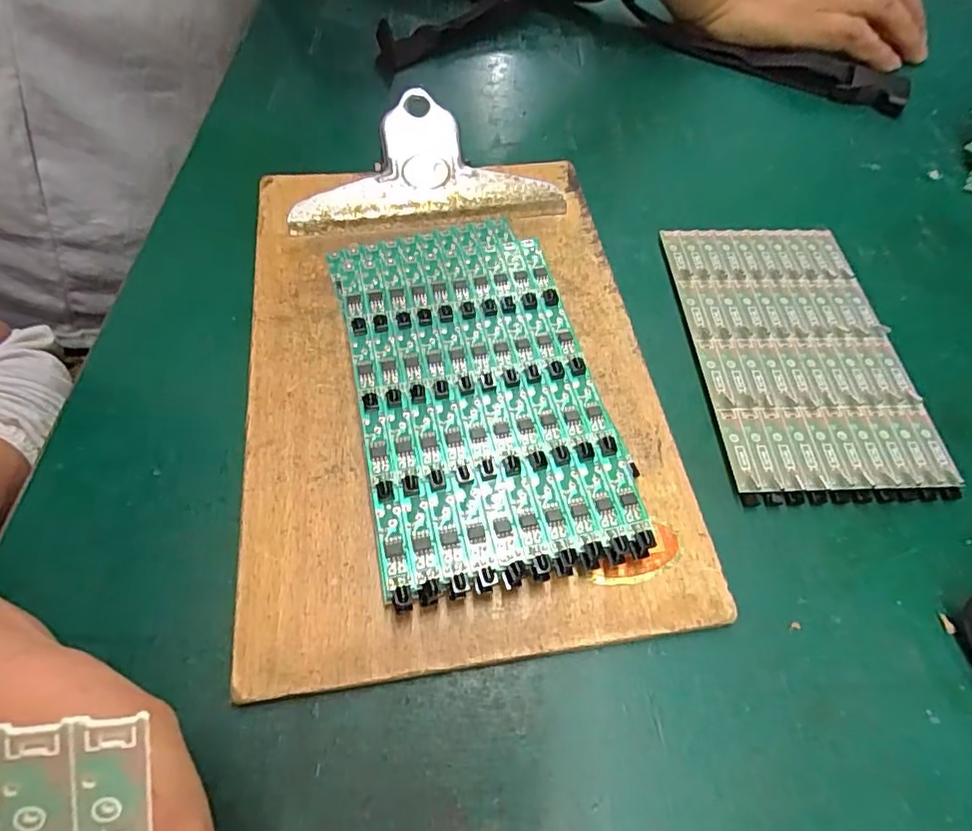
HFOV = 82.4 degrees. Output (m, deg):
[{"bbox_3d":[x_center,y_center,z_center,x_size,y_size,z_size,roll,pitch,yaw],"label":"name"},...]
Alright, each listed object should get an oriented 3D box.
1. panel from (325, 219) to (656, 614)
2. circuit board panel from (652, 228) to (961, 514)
[{"bbox_3d":[-0.006,-0.014,0.197,0.079,0.014,0.148,-11,61,-11],"label":"panel"},{"bbox_3d":[0.123,-0.027,0.222,0.078,0.006,0.130,0,59,-4],"label":"circuit board panel"}]

